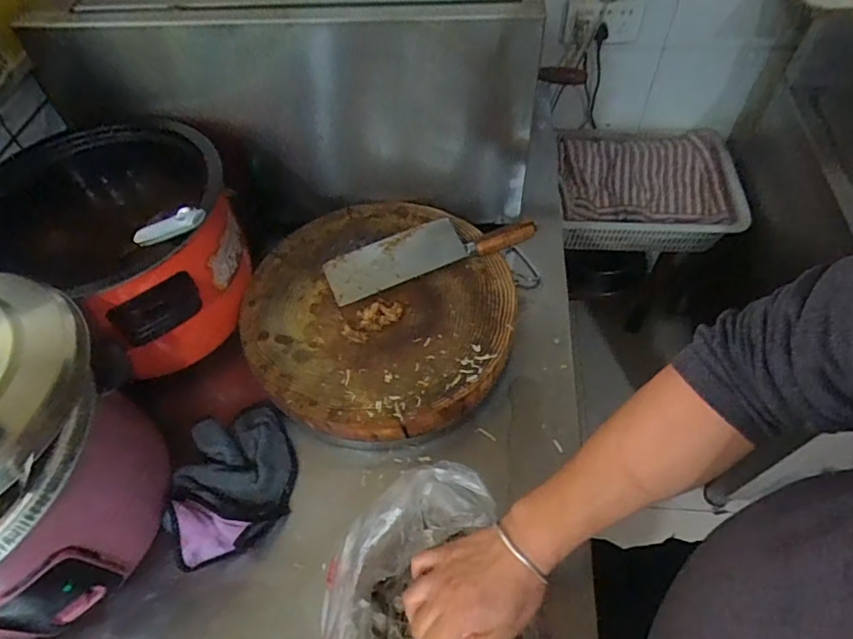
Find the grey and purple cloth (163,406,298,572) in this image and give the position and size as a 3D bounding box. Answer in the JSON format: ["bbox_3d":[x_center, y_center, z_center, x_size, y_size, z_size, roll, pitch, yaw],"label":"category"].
[{"bbox_3d":[-0.244,0.194,0.661,0.161,0.066,0.165,-26,57,-14],"label":"grey and purple cloth"}]

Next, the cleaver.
[{"bbox_3d":[0.001,-0.111,0.802,0.304,0.034,0.084,-17,56,-8],"label":"cleaver"}]

